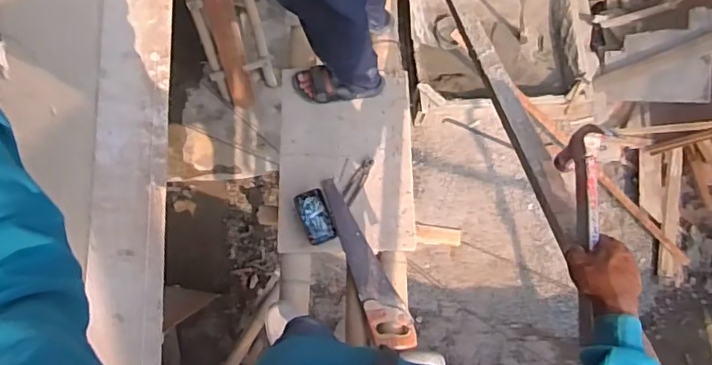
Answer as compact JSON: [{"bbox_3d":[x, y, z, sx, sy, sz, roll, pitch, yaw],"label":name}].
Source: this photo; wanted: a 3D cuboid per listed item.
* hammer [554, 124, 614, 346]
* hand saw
[{"bbox_3d":[0.277,0.053,0.667,0.025,0.104,0.261,9,65,2],"label":"hammer"},{"bbox_3d":[0.037,0.214,1.477,0.111,0.034,0.492,-18,77,-5],"label":"hand saw"}]

